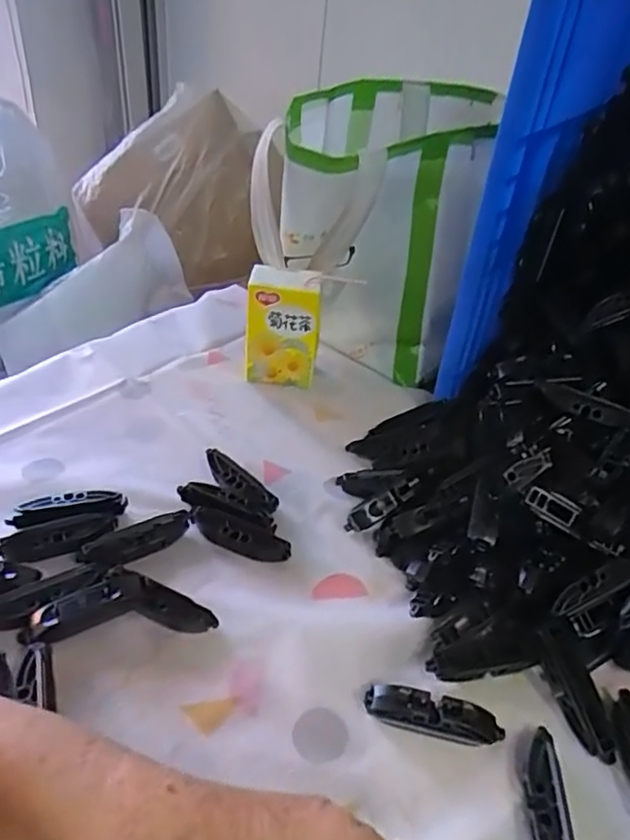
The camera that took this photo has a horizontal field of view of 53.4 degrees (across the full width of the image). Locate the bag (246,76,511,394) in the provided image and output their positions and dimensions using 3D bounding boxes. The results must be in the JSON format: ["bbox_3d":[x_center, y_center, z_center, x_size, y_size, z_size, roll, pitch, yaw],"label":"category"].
[{"bbox_3d":[0.046,-0.184,0.620,0.188,0.244,0.142,7,40,3],"label":"bag"}]

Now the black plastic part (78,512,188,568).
[{"bbox_3d":[-0.127,0.085,0.449,0.077,0.012,0.021,-21,46,-27],"label":"black plastic part"}]

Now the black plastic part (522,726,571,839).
[{"bbox_3d":[0.124,0.209,0.338,0.017,0.016,0.079,6,40,2],"label":"black plastic part"}]

